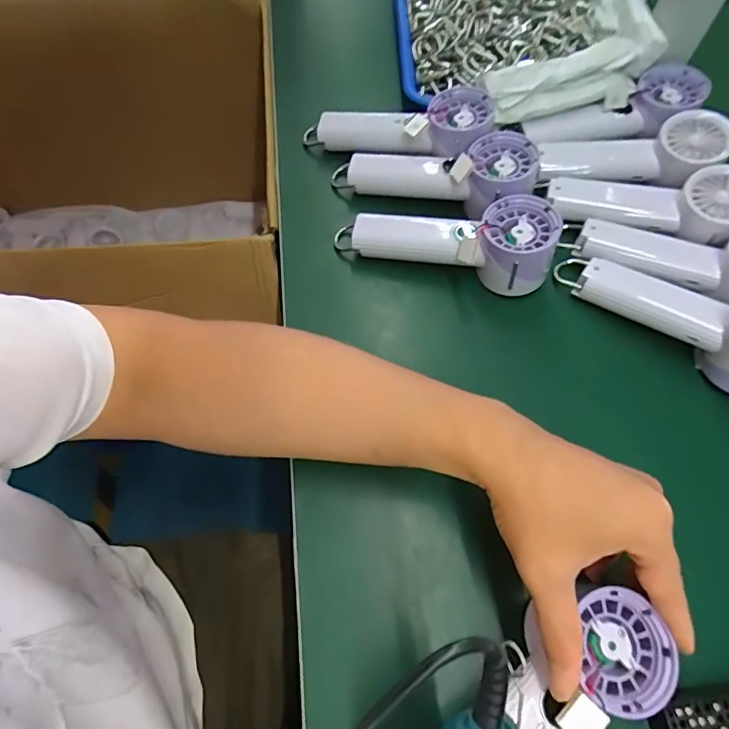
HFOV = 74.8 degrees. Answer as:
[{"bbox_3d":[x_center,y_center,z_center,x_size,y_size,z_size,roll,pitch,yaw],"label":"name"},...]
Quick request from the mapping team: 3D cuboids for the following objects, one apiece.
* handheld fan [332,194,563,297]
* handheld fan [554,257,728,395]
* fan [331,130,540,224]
[{"bbox_3d":[0.071,-0.118,0.420,0.192,0.053,0.068,16,66,7],"label":"handheld fan"},{"bbox_3d":[0.259,-0.042,0.401,0.195,0.065,0.061,32,68,30],"label":"handheld fan"},{"bbox_3d":[0.064,-0.180,0.460,0.196,0.055,0.071,6,64,21],"label":"fan"}]

